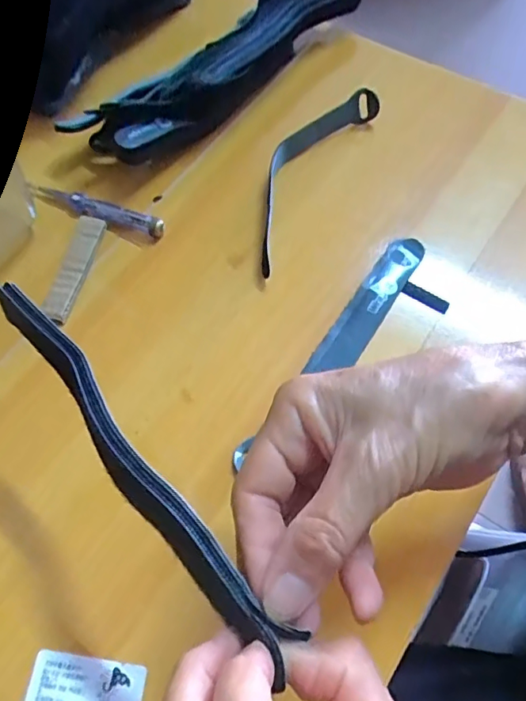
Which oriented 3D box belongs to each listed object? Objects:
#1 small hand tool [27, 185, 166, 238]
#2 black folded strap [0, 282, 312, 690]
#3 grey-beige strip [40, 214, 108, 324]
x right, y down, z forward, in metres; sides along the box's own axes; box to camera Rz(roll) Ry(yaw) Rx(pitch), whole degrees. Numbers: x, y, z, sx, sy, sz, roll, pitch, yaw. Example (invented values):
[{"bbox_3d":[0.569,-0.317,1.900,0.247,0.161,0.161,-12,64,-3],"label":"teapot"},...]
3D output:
[{"bbox_3d":[-0.124,-0.106,0.391,0.107,0.013,0.012,19,67,11],"label":"small hand tool"},{"bbox_3d":[-0.054,0.038,0.203,0.018,0.014,0.188,-37,67,-14],"label":"black folded strap"},{"bbox_3d":[-0.137,-0.060,0.379,0.022,0.007,0.088,11,66,7],"label":"grey-beige strip"}]

